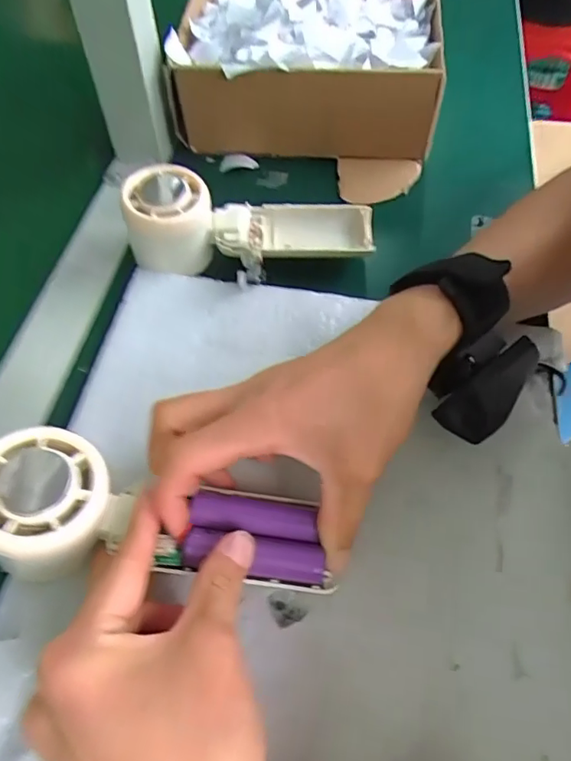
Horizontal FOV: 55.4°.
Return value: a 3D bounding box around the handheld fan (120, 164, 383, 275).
[{"bbox_3d":[-0.022,-0.105,0.361,0.161,0.046,0.059,-4,58,-2],"label":"handheld fan"}]

